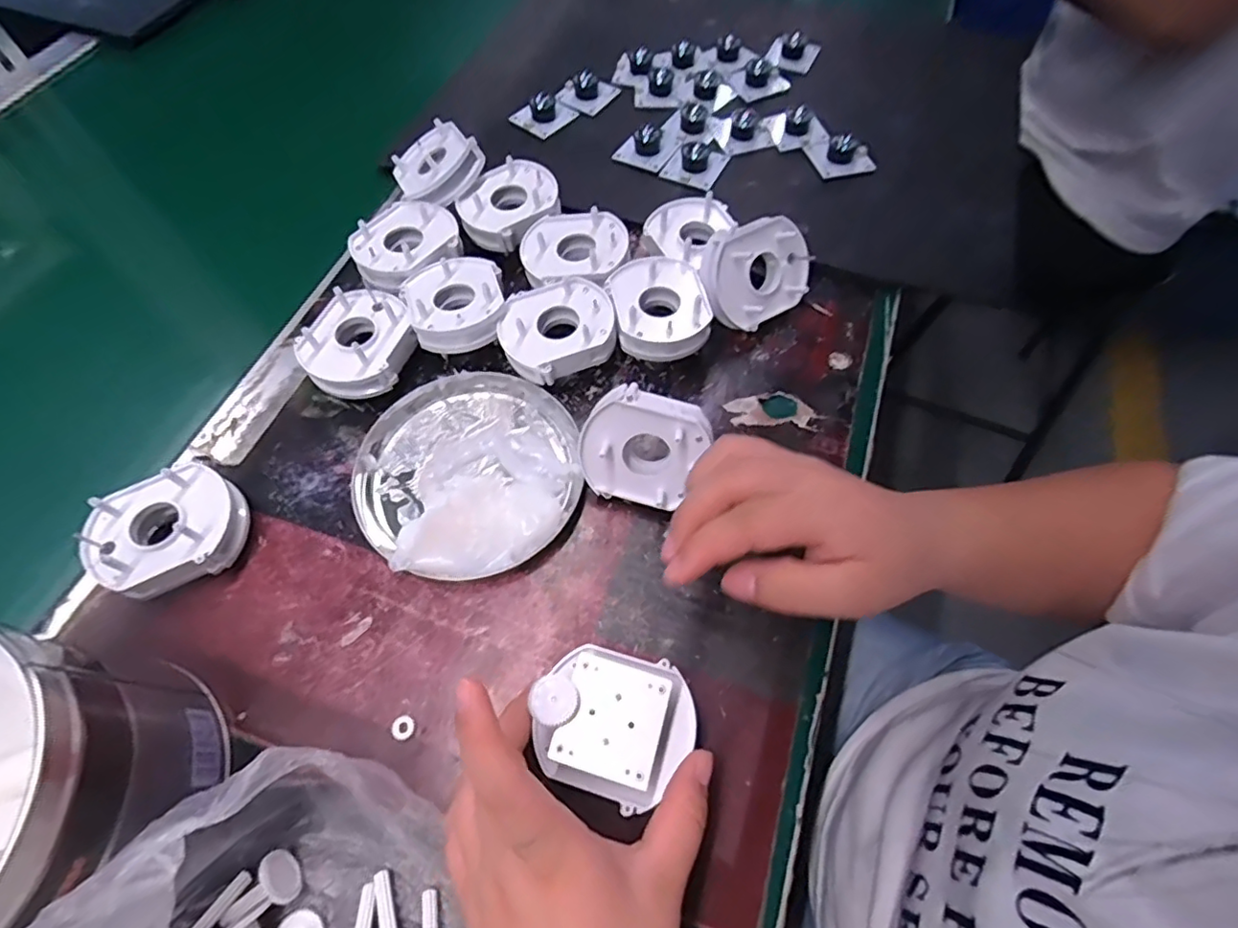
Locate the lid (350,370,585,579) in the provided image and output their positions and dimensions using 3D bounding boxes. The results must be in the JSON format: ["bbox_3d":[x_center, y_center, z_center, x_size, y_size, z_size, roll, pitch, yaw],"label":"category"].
[{"bbox_3d":[-0.088,0.000,0.333,0.126,0.027,0.126,-1,62,1],"label":"lid"}]

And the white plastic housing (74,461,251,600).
[{"bbox_3d":[-0.235,0.036,0.309,0.068,0.037,0.061,-27,65,-13],"label":"white plastic housing"}]

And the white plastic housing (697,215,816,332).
[{"bbox_3d":[0.088,-0.122,0.374,0.070,0.060,0.026,-25,23,-14],"label":"white plastic housing"}]

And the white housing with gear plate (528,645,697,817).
[{"bbox_3d":[-0.002,0.108,0.249,0.064,0.024,0.059,21,64,12],"label":"white housing with gear plate"}]

